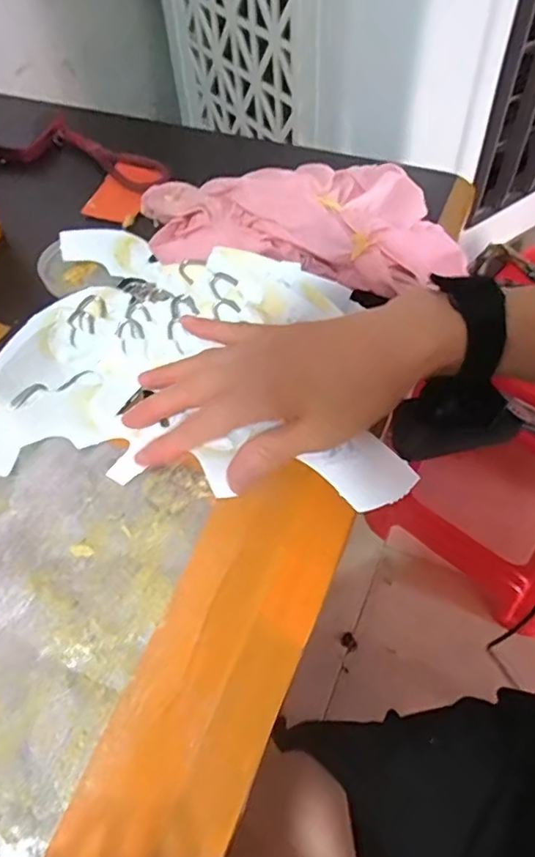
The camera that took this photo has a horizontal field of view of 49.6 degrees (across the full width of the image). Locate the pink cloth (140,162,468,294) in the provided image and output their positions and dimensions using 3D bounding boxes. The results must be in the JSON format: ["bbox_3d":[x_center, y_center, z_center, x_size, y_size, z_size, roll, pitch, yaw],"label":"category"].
[{"bbox_3d":[0.016,-0.155,0.430,0.251,0.055,0.103,10,55,9],"label":"pink cloth"}]

